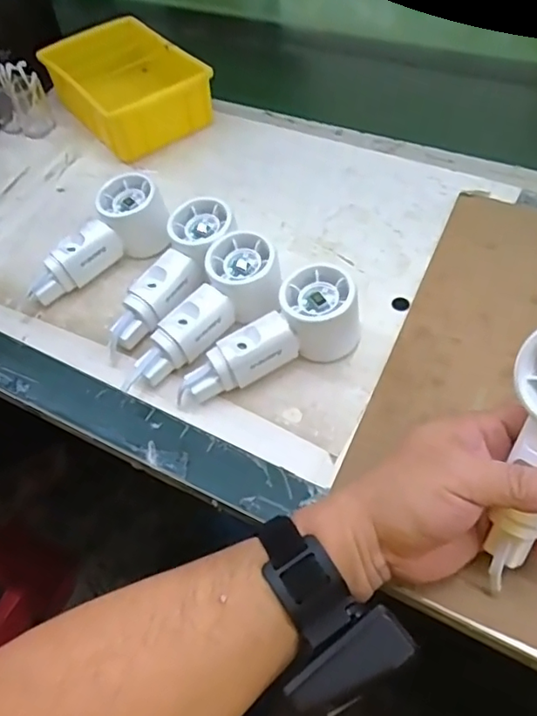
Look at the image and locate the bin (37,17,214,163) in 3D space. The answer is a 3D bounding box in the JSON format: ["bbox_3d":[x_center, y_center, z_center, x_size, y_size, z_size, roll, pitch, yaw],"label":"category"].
[{"bbox_3d":[-0.167,-0.323,0.676,0.129,0.063,0.196,-33,57,-19],"label":"bin"}]

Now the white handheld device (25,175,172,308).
[{"bbox_3d":[-0.155,-0.102,0.529,0.050,0.057,0.143,38,78,28],"label":"white handheld device"}]

